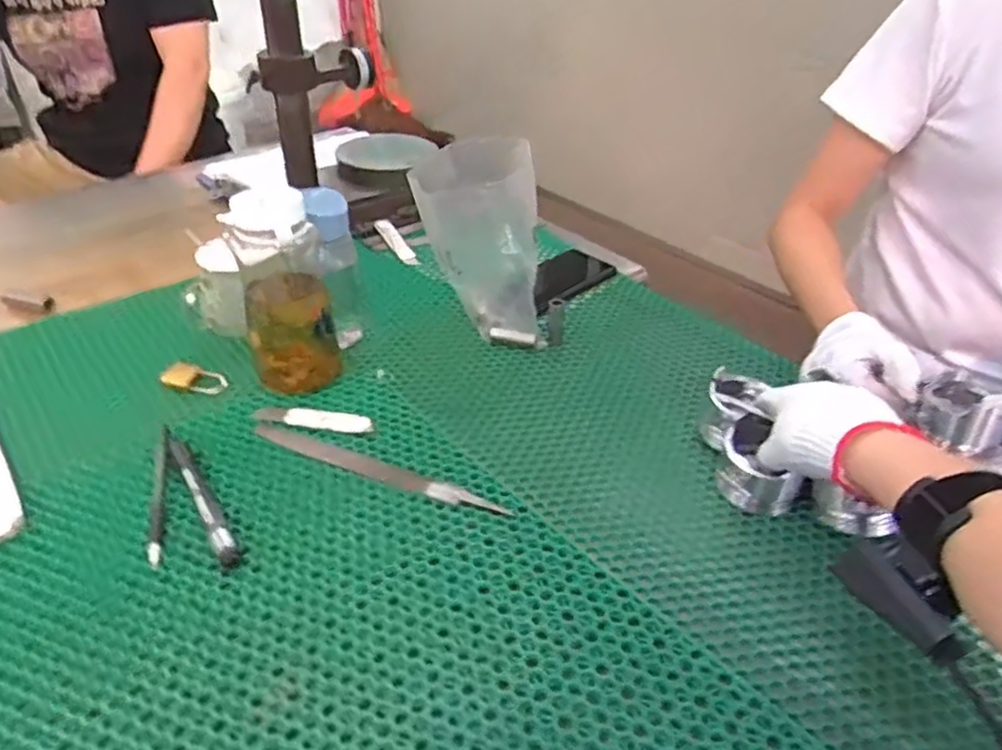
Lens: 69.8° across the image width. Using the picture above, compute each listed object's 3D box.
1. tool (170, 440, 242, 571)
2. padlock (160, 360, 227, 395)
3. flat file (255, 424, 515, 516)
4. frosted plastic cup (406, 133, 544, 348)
[{"bbox_3d":[-0.229,0.094,0.551,0.015,0.017,0.145,-20,39,-28],"label":"tool"},{"bbox_3d":[-0.291,0.004,0.678,0.062,0.007,0.032,14,36,19],"label":"padlock"},{"bbox_3d":[-0.103,0.076,0.588,0.233,0.005,0.020,15,37,21],"label":"flat file"},{"bbox_3d":[-0.026,-0.137,0.750,0.126,0.185,0.123,-4,34,-7],"label":"frosted plastic cup"}]

